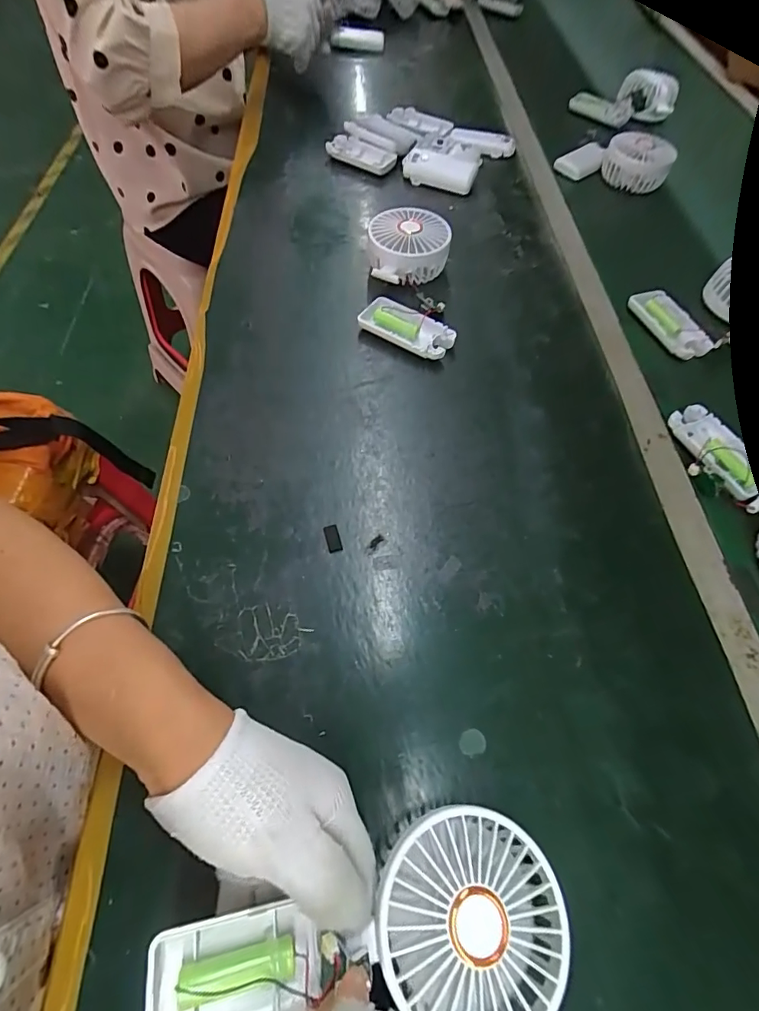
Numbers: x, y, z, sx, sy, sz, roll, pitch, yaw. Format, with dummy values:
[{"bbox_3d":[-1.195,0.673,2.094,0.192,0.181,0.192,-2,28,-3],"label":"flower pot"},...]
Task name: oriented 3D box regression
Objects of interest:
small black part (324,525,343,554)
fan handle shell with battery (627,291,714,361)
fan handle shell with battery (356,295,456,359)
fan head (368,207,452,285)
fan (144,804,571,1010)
[{"bbox_3d":[-0.036,0.025,0.354,0.011,0.004,0.023,-15,61,-10],"label":"small black part"},{"bbox_3d":[0.310,-0.194,0.494,0.045,0.017,0.095,-19,62,-12],"label":"fan handle shell with battery"},{"bbox_3d":[0.027,-0.177,0.467,0.093,0.020,0.044,30,63,15],"label":"fan handle shell with battery"},{"bbox_3d":[0.032,-0.283,0.510,0.088,0.046,0.091,-1,60,-2],"label":"fan head"},{"bbox_3d":[-0.006,0.201,0.211,0.181,0.028,0.082,-10,60,-5],"label":"fan"}]

